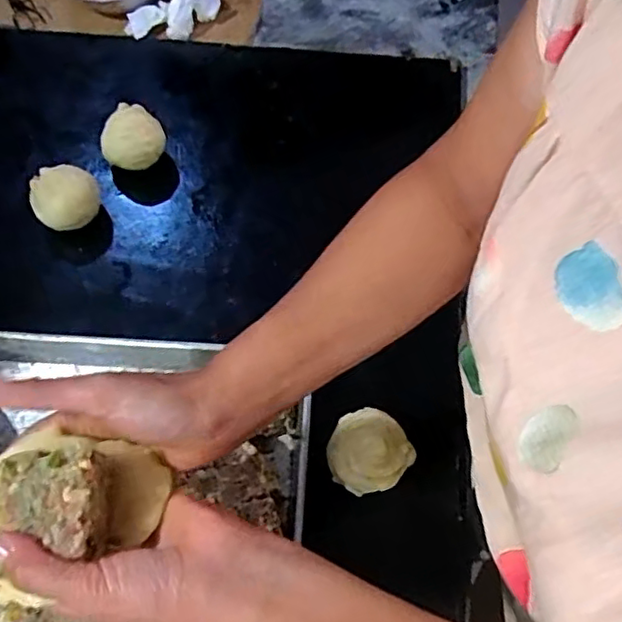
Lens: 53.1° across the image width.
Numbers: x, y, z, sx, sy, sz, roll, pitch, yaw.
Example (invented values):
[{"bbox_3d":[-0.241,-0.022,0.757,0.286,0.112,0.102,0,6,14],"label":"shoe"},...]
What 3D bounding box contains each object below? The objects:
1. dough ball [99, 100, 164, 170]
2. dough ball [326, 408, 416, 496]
[{"bbox_3d":[-0.218,-0.209,0.764,0.074,0.071,0.058,-7,61,-4],"label":"dough ball"},{"bbox_3d":[0.054,0.134,0.595,0.076,0.048,0.075,0,61,0],"label":"dough ball"}]

